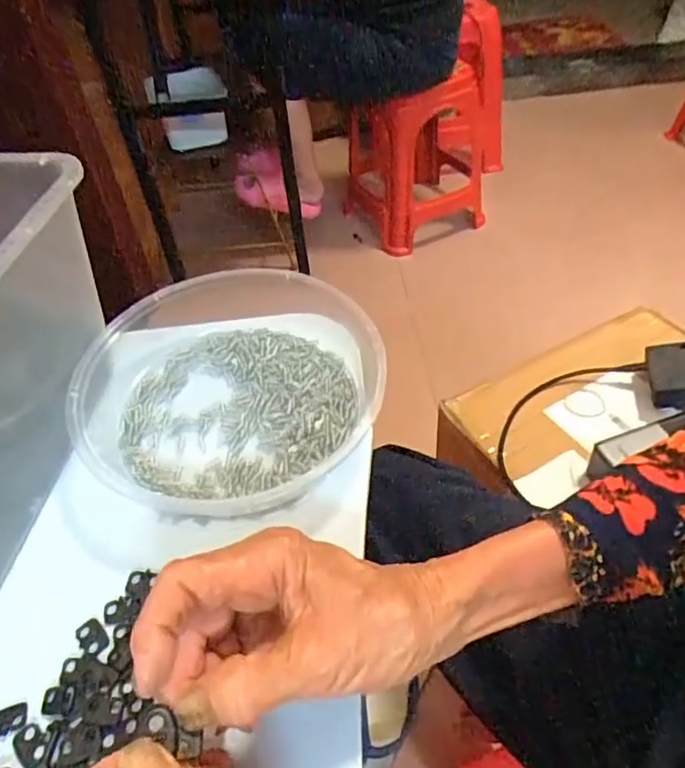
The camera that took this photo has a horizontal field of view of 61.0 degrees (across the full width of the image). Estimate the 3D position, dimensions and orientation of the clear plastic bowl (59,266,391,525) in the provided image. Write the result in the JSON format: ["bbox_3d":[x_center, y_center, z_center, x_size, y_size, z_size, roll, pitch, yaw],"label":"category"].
[{"bbox_3d":[-0.071,-0.002,0.370,0.190,0.050,0.164,-5,47,-3],"label":"clear plastic bowl"}]

